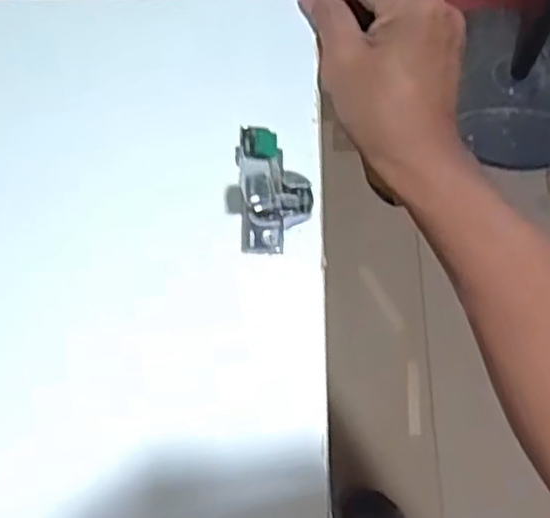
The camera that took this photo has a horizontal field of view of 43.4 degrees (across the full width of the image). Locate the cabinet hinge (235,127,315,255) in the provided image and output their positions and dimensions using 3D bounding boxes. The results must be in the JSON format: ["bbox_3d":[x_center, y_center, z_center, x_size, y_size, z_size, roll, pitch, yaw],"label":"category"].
[{"bbox_3d":[0.000,-0.040,0.347,0.039,0.073,0.057,4,72,2],"label":"cabinet hinge"}]

